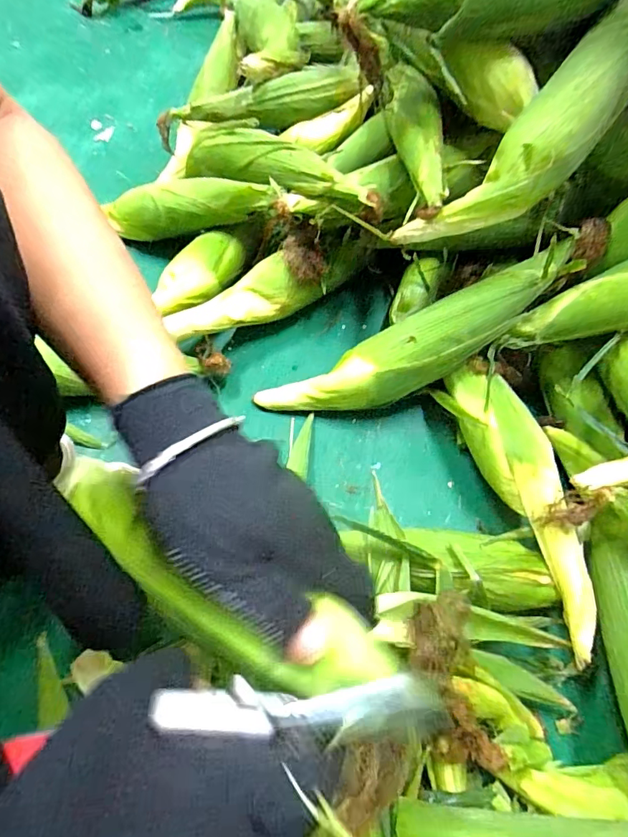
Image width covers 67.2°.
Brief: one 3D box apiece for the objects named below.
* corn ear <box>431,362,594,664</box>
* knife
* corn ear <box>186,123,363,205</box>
[{"bbox_3d":[0.199,0.067,0.448,0.063,0.047,0.287,-12,67,-8],"label":"corn ear"},{"bbox_3d":[-0.005,0.115,0.188,0.108,0.009,0.019,1,64,-3],"label":"knife"},{"bbox_3d":[-0.061,-0.296,0.553,0.300,0.060,0.047,31,67,30],"label":"corn ear"}]

